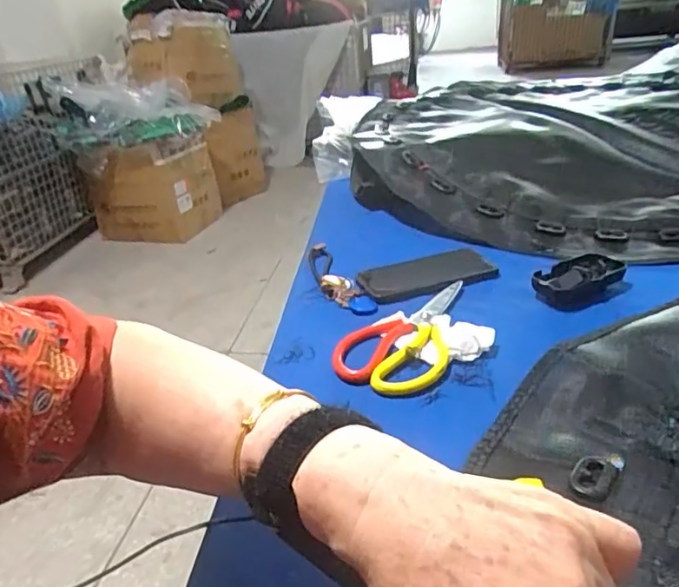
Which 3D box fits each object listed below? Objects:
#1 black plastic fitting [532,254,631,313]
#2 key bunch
[{"bbox_3d":[0.269,-0.014,0.631,0.104,0.028,0.062,-17,30,-22],"label":"black plastic fitting"},{"bbox_3d":[-0.007,-0.022,0.714,0.048,0.012,0.197,-13,29,-14],"label":"key bunch"}]

